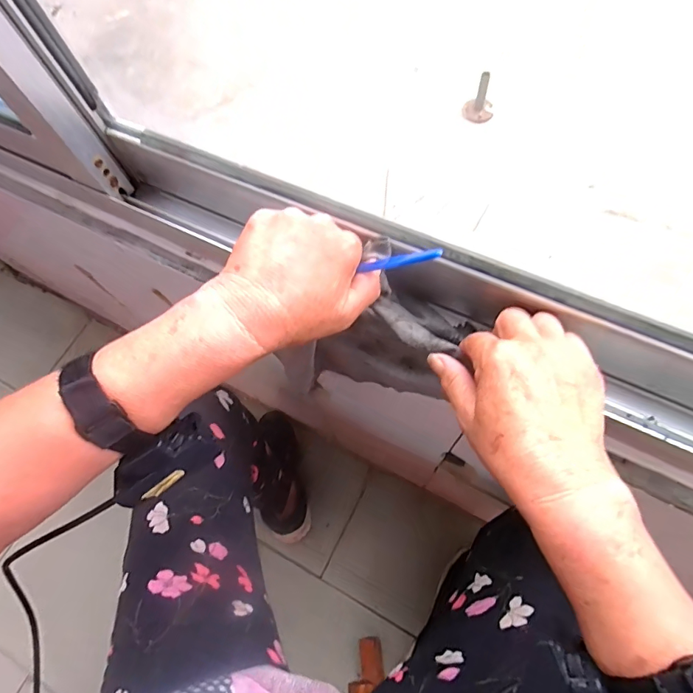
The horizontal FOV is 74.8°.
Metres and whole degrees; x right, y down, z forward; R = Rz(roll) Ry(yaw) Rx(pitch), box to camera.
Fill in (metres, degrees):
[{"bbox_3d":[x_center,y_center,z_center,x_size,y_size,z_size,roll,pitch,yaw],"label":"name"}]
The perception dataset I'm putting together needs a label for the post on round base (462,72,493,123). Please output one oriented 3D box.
[{"bbox_3d":[0.460,-0.852,1.551,0.109,0.120,0.098,15,70,8],"label":"post on round base"}]

